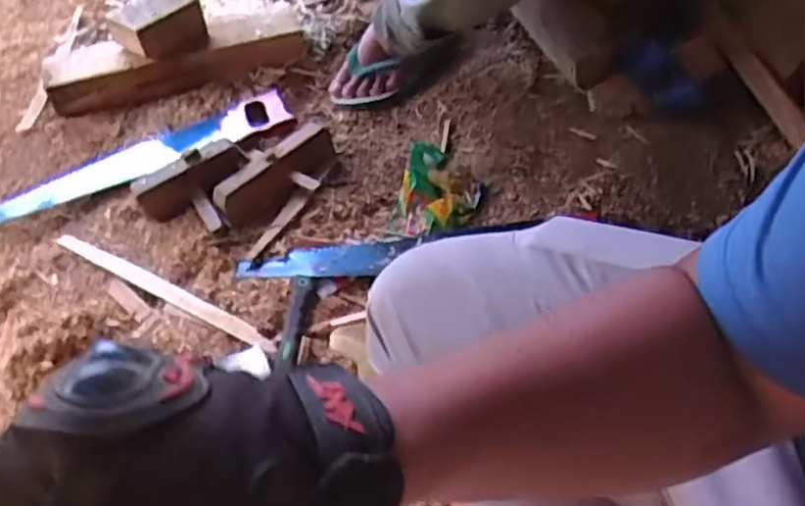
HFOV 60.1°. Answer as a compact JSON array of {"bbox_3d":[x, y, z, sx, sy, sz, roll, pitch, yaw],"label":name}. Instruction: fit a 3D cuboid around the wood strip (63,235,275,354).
[{"bbox_3d":[-0.304,0.045,0.877,0.348,0.010,0.023,23,58,18],"label":"wood strip"}]

